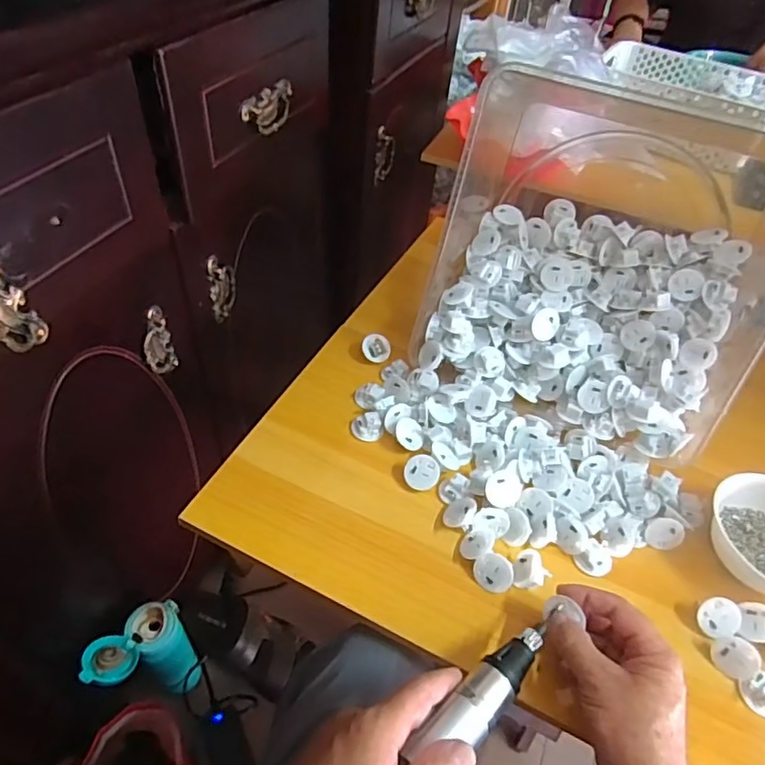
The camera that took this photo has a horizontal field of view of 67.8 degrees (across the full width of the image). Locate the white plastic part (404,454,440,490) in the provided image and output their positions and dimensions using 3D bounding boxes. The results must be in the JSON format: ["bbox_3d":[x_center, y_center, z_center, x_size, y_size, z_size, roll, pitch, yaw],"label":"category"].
[{"bbox_3d":[0.038,0.087,0.548,0.034,0.009,0.034,-3,73,8],"label":"white plastic part"}]

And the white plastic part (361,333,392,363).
[{"bbox_3d":[-0.007,-0.040,0.657,0.034,0.009,0.034,46,65,-15],"label":"white plastic part"}]

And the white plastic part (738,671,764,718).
[{"bbox_3d":[0.299,0.243,0.443,0.026,0.020,0.030,-10,49,-15],"label":"white plastic part"}]

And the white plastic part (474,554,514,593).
[{"bbox_3d":[0.097,0.164,0.490,0.036,0.012,0.031,32,89,26],"label":"white plastic part"}]

